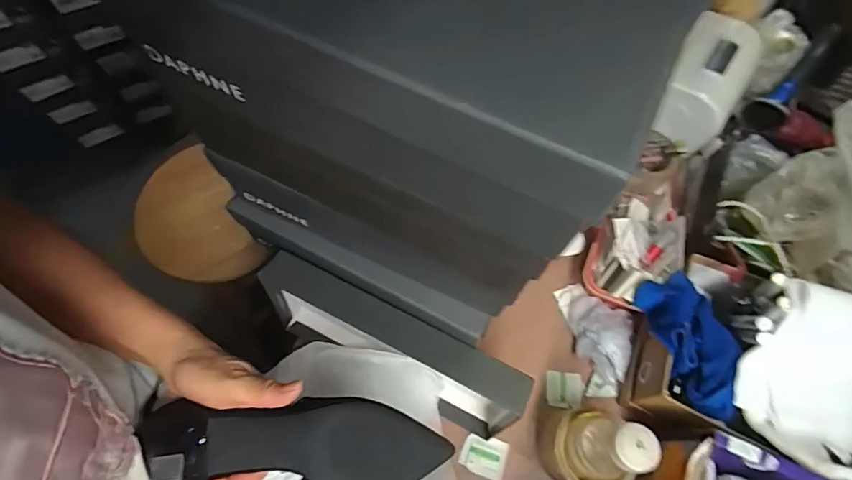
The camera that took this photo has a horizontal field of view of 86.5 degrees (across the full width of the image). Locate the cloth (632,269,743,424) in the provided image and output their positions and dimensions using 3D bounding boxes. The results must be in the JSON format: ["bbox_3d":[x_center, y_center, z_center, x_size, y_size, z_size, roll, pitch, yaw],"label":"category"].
[{"bbox_3d":[0.305,0.119,0.520,0.076,0.047,0.160,-9,66,-5],"label":"cloth"}]

